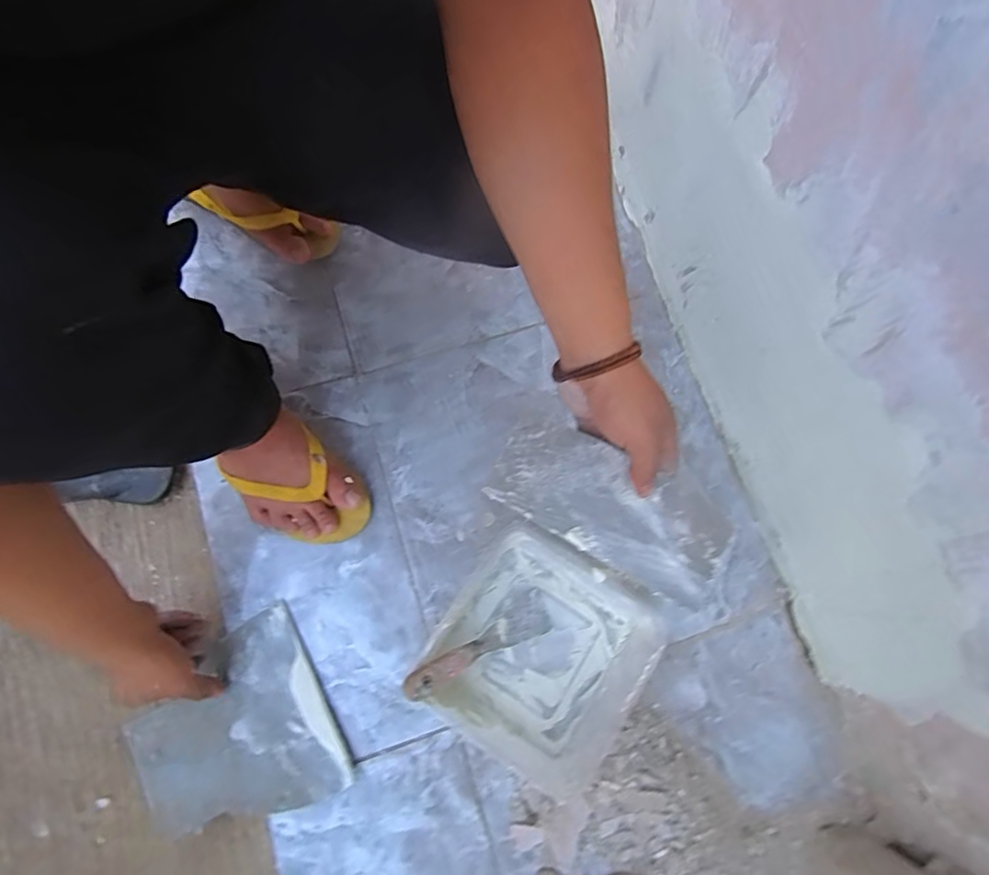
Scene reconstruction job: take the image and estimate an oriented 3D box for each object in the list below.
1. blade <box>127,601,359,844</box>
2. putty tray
[{"bbox_3d":[-0.263,0.300,0.539,0.184,0.009,0.183,-28,79,-7],"label":"blade"},{"bbox_3d":[0.042,0.224,0.549,0.195,0.074,0.215,33,76,2],"label":"putty tray"}]

